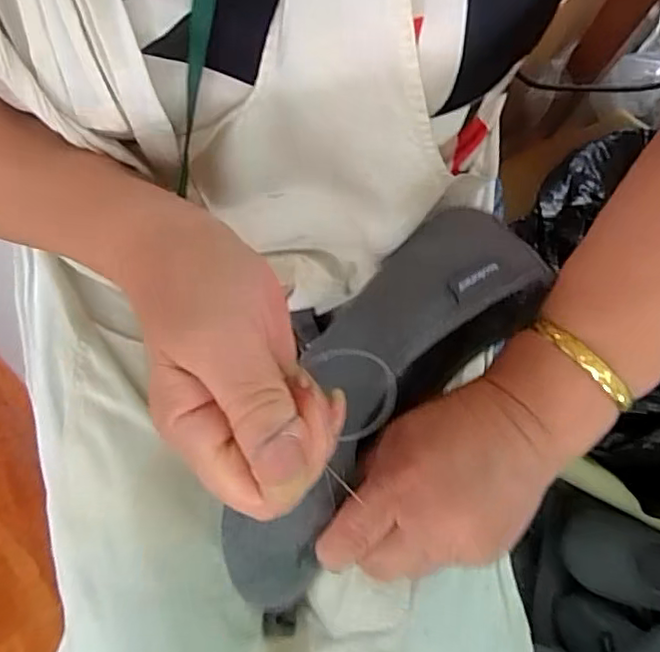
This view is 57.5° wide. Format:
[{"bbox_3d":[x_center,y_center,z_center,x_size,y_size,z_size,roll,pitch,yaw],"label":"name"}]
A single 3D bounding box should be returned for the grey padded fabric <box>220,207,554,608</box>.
[{"bbox_3d":[0.025,0.036,0.316,0.082,0.040,0.227,35,83,5],"label":"grey padded fabric"}]

